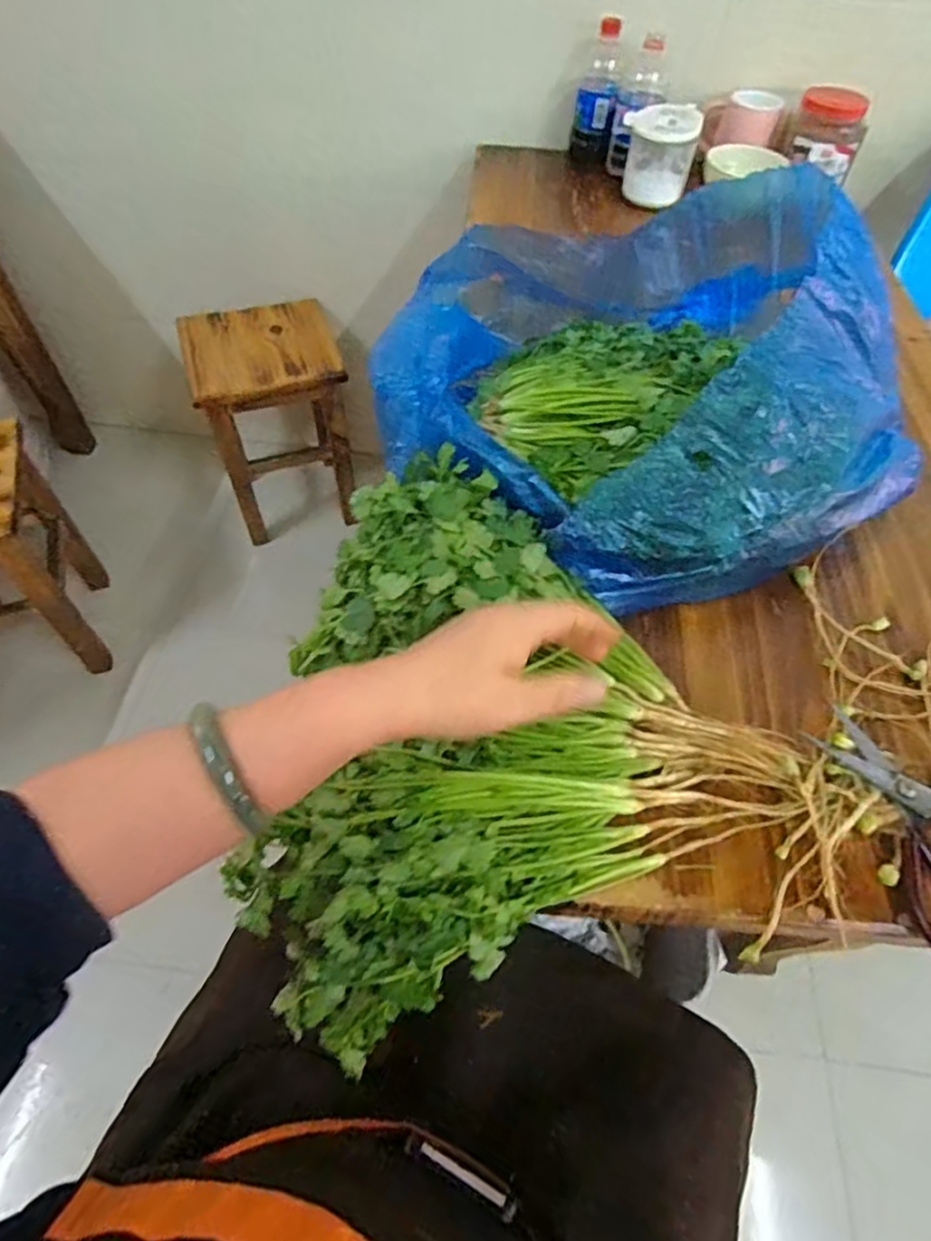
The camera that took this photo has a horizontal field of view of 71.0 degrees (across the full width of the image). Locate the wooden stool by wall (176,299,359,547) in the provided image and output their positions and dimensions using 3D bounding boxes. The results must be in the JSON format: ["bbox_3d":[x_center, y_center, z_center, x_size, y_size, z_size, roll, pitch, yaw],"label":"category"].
[{"bbox_3d":[-0.405,-0.426,1.394,0.272,0.378,0.261,-16,58,-14],"label":"wooden stool by wall"}]

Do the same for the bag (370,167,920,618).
[{"bbox_3d":[0.176,-0.232,0.579,0.428,0.155,0.426,32,60,18],"label":"bag"}]

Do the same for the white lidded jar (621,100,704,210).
[{"bbox_3d":[0.274,-0.667,0.933,0.103,0.094,0.090,14,56,7],"label":"white lidded jar"}]

